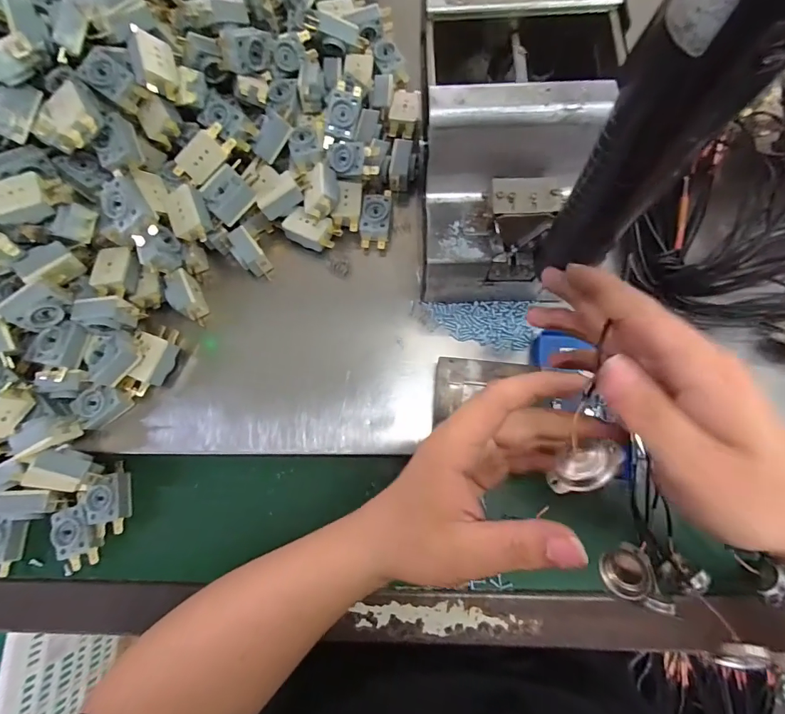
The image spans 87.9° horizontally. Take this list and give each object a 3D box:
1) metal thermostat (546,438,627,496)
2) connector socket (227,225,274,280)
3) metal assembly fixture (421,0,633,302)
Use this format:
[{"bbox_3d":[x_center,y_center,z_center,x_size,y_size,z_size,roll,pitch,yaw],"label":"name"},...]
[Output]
[{"bbox_3d":[0.090,0.053,0.190,0.035,0.012,0.017,-22,63,20],"label":"metal thermostat"},{"bbox_3d":[-0.127,-0.091,0.363,0.022,0.024,0.045,-38,78,-6],"label":"connector socket"},{"bbox_3d":[0.071,-0.147,0.290,0.111,0.140,0.180,6,77,4],"label":"metal assembly fixture"}]

